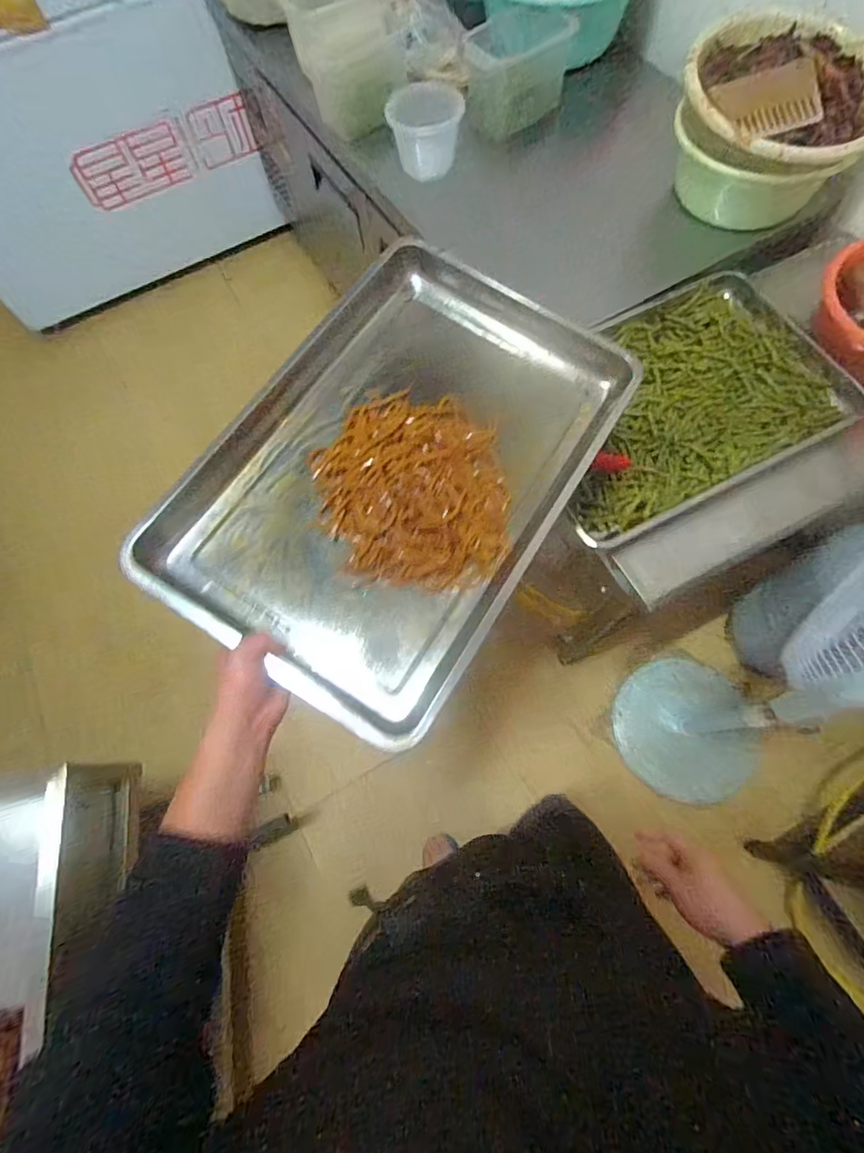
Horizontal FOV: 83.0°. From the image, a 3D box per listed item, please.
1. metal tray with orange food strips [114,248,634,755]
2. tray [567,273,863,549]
[{"bbox_3d":[-0.036,-0.151,0.602,0.401,0.060,0.586,34,75,6],"label":"metal tray with orange food strips"},{"bbox_3d":[0.433,-0.328,0.885,0.571,0.031,0.396,-27,74,-6],"label":"tray"}]

